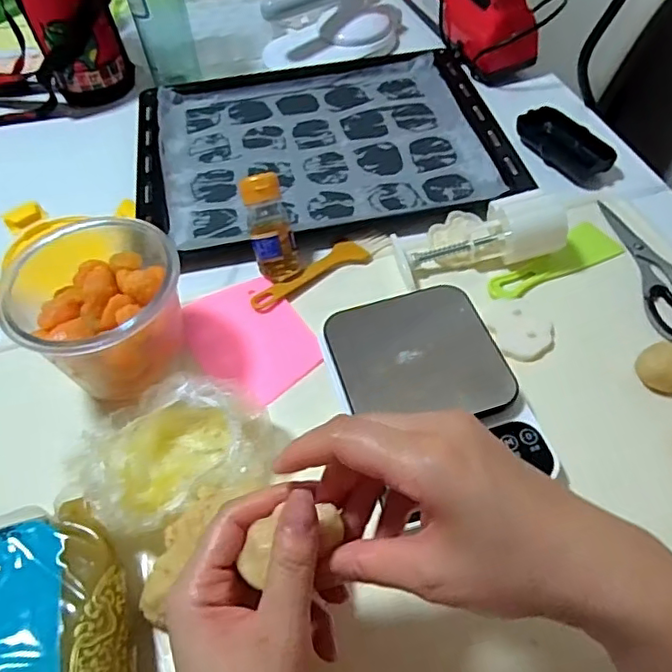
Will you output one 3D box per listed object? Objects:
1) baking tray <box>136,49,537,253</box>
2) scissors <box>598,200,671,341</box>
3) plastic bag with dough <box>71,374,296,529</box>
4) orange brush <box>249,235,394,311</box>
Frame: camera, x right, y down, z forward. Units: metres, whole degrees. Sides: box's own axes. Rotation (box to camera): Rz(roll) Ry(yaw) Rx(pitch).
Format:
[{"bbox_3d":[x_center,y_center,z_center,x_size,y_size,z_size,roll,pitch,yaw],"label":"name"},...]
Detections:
[{"bbox_3d":[-0.022,-0.229,0.662,0.393,0.023,0.298,-9,54,-4],"label":"baking tray"},{"bbox_3d":[0.292,-0.064,0.527,0.068,0.015,0.171,-12,54,-6],"label":"scissors"},{"bbox_3d":[-0.109,0.078,0.411,0.132,0.062,0.094,-18,55,-10],"label":"plastic bag with dough"},{"bbox_3d":[-0.012,-0.062,0.538,0.147,0.011,0.029,-33,59,-20],"label":"orange brush"}]

